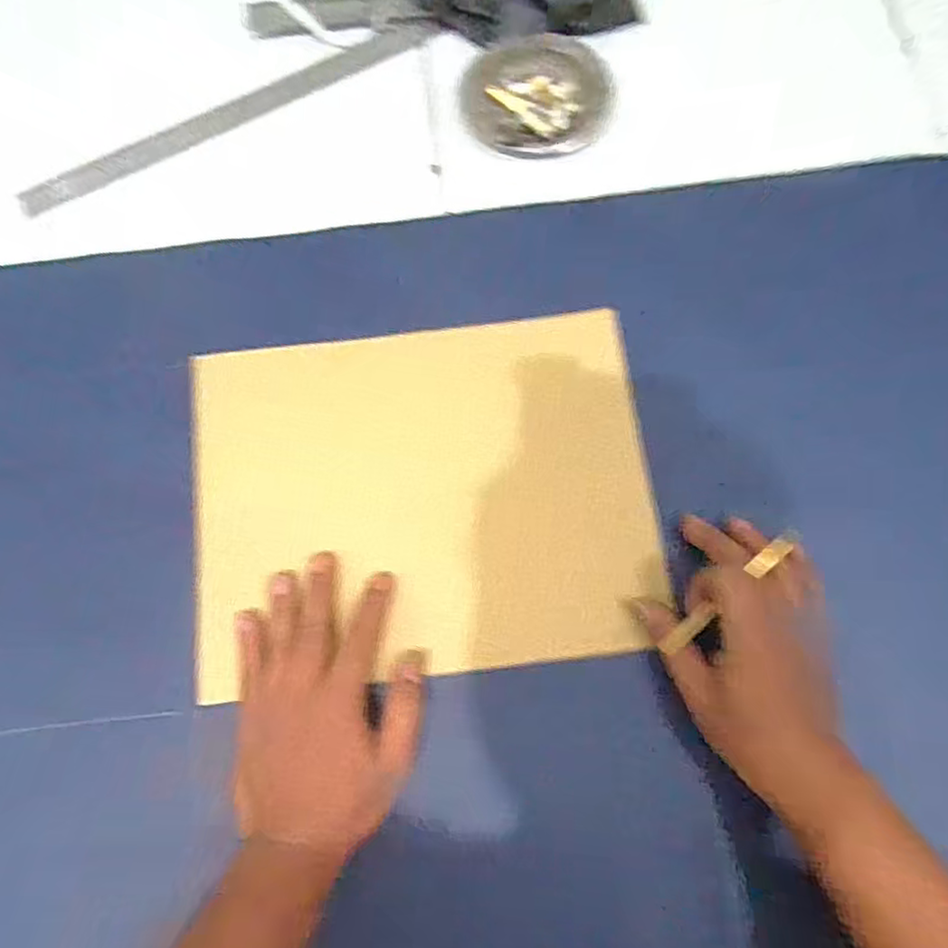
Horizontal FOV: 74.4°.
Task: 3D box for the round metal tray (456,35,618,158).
[{"bbox_3d":[0.050,-0.303,0.502,0.119,0.016,0.111,0,74,1],"label":"round metal tray"}]

